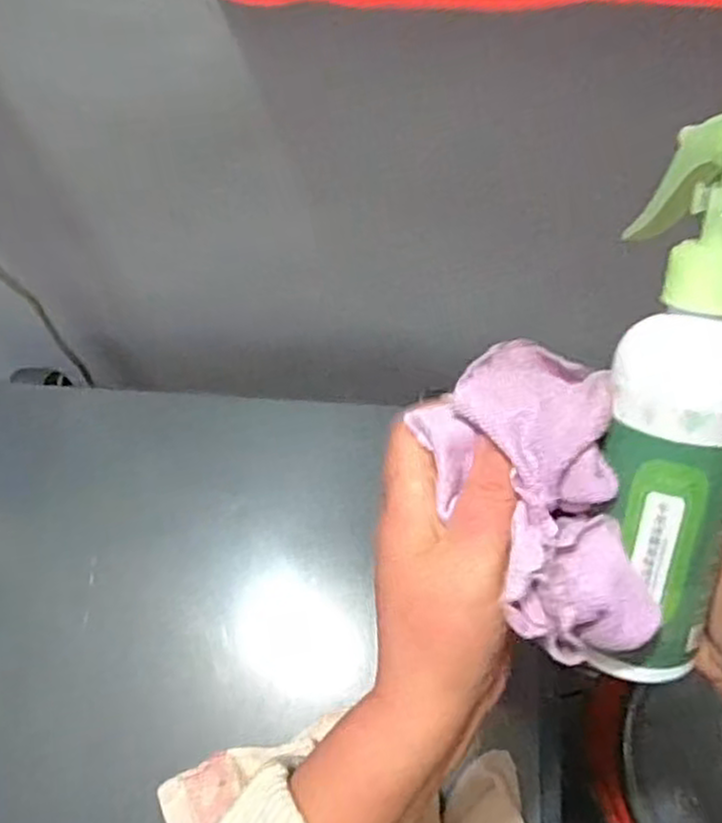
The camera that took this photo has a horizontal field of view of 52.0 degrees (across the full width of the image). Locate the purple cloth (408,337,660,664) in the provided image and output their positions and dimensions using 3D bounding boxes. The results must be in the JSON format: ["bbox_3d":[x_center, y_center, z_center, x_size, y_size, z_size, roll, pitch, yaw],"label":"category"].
[{"bbox_3d":[0.071,0.027,0.290,0.070,0.047,0.131,-12,64,-4],"label":"purple cloth"}]

